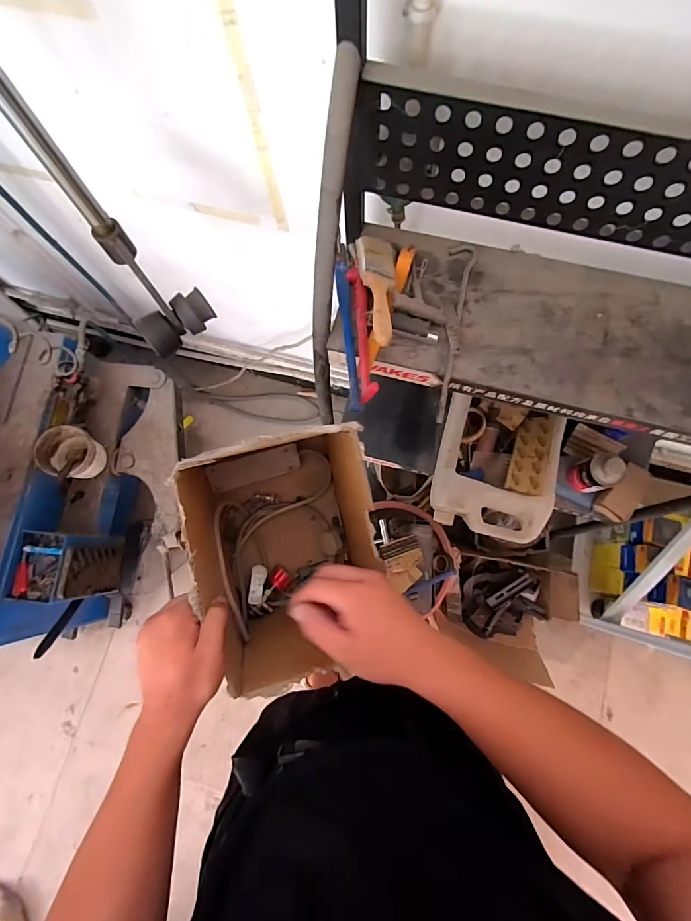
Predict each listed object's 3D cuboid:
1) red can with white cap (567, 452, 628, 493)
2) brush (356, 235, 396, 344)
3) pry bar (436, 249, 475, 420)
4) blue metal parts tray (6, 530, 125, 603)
[{"bbox_3d":[0.486,0.025,0.781,0.058,0.110,0.063,0,77,1],"label":"red can with white cap"},{"bbox_3d":[0.043,-0.233,0.539,0.053,0.010,0.194,7,64,-12],"label":"brush"},{"bbox_3d":[0.152,-0.177,0.555,0.035,0.009,0.264,6,78,3],"label":"pry bar"},{"bbox_3d":[-0.690,0.267,1.031,0.138,0.205,0.157,1,78,2],"label":"blue metal parts tray"}]

